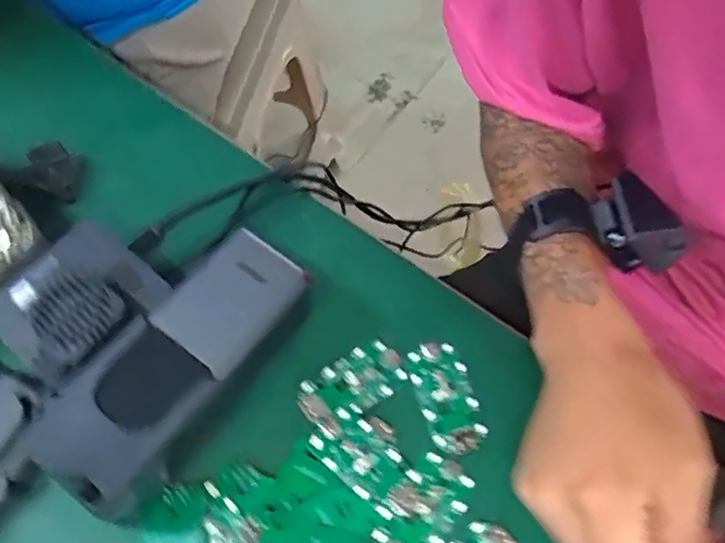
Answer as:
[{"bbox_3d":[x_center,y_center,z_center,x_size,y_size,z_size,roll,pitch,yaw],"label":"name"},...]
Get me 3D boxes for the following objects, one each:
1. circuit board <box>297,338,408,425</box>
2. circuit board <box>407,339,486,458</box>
[{"bbox_3d":[-0.006,0.065,0.357,0.065,0.007,0.034,-25,64,-28],"label":"circuit board"},{"bbox_3d":[0.049,0.073,0.361,0.033,0.009,0.064,-16,68,-6],"label":"circuit board"}]

